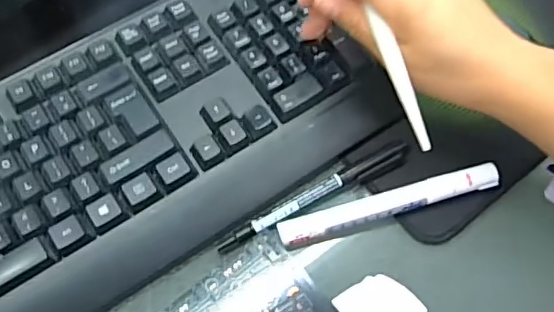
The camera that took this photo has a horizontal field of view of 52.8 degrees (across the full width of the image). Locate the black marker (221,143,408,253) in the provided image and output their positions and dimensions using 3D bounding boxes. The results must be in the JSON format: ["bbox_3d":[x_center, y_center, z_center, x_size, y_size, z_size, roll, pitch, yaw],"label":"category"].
[{"bbox_3d":[0.026,0.024,0.358,0.140,0.010,0.014,-28,67,-13],"label":"black marker"}]

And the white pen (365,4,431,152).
[{"bbox_3d":[0.060,-0.064,0.306,0.009,0.006,0.128,-18,82,-8],"label":"white pen"}]

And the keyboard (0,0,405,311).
[{"bbox_3d":[-0.135,0.020,0.354,0.420,0.044,0.156,-31,67,-14],"label":"keyboard"}]

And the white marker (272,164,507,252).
[{"bbox_3d":[0.071,0.031,0.354,0.142,0.014,0.015,-15,64,-7],"label":"white marker"}]

